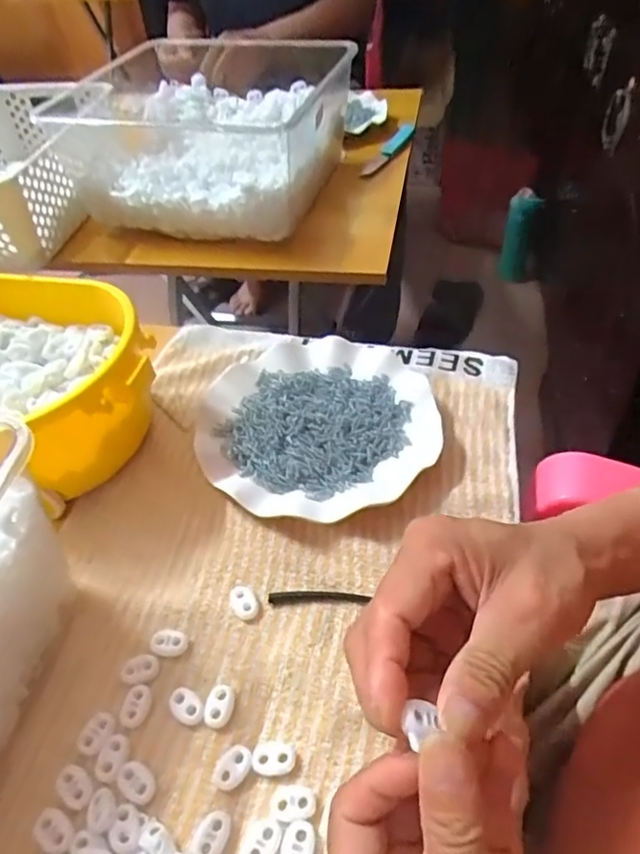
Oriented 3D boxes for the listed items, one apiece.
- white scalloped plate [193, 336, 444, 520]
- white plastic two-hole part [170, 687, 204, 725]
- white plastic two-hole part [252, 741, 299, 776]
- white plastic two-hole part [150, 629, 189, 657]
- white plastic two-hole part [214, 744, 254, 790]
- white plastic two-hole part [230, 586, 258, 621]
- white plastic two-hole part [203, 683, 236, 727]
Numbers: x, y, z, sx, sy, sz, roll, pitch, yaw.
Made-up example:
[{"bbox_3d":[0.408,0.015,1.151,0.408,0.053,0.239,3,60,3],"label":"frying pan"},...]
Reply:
[{"bbox_3d":[0.000,-0.004,0.456,0.179,0.018,0.172,-3,46,3],"label":"white scalloped plate"},{"bbox_3d":[-0.076,0.158,0.330,0.023,0.005,0.014,30,56,30],"label":"white plastic two-hole part"},{"bbox_3d":[-0.024,0.176,0.309,0.023,0.005,0.015,-4,46,2],"label":"white plastic two-hole part"},{"bbox_3d":[-0.092,0.131,0.354,0.022,0.004,0.015,2,47,8],"label":"white plastic two-hole part"},{"bbox_3d":[-0.046,0.179,0.307,0.016,0.004,0.022,29,56,29],"label":"white plastic two-hole part"},{"bbox_3d":[-0.048,0.112,0.371,0.015,0.006,0.024,-25,49,-17],"label":"white plastic two-hole part"},{"bbox_3d":[-0.057,0.158,0.329,0.016,0.007,0.022,4,47,9],"label":"white plastic two-hole part"}]

